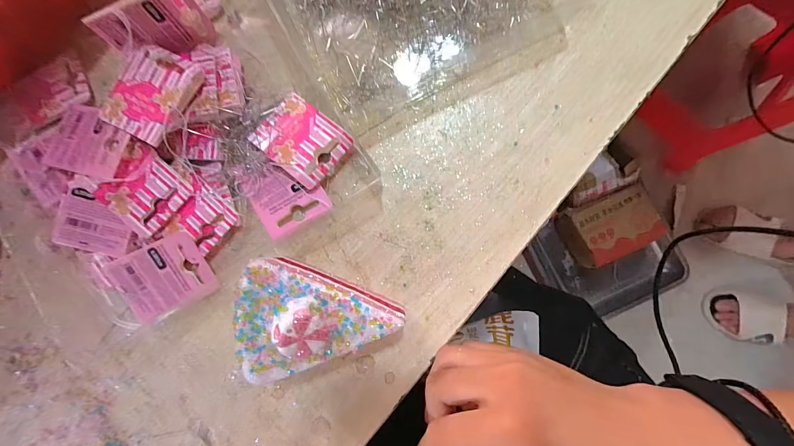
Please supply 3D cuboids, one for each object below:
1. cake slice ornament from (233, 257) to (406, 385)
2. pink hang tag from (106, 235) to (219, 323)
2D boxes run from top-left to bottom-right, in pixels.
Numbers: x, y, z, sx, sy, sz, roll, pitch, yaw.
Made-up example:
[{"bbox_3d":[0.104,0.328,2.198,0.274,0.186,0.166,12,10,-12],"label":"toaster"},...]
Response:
[{"bbox_3d":[-0.043,0.058,0.190,0.082,0.066,0.057,16,87,3],"label":"cake slice ornament"},{"bbox_3d":[-0.153,0.036,0.219,0.058,0.007,0.044,-27,104,-1],"label":"pink hang tag"}]

